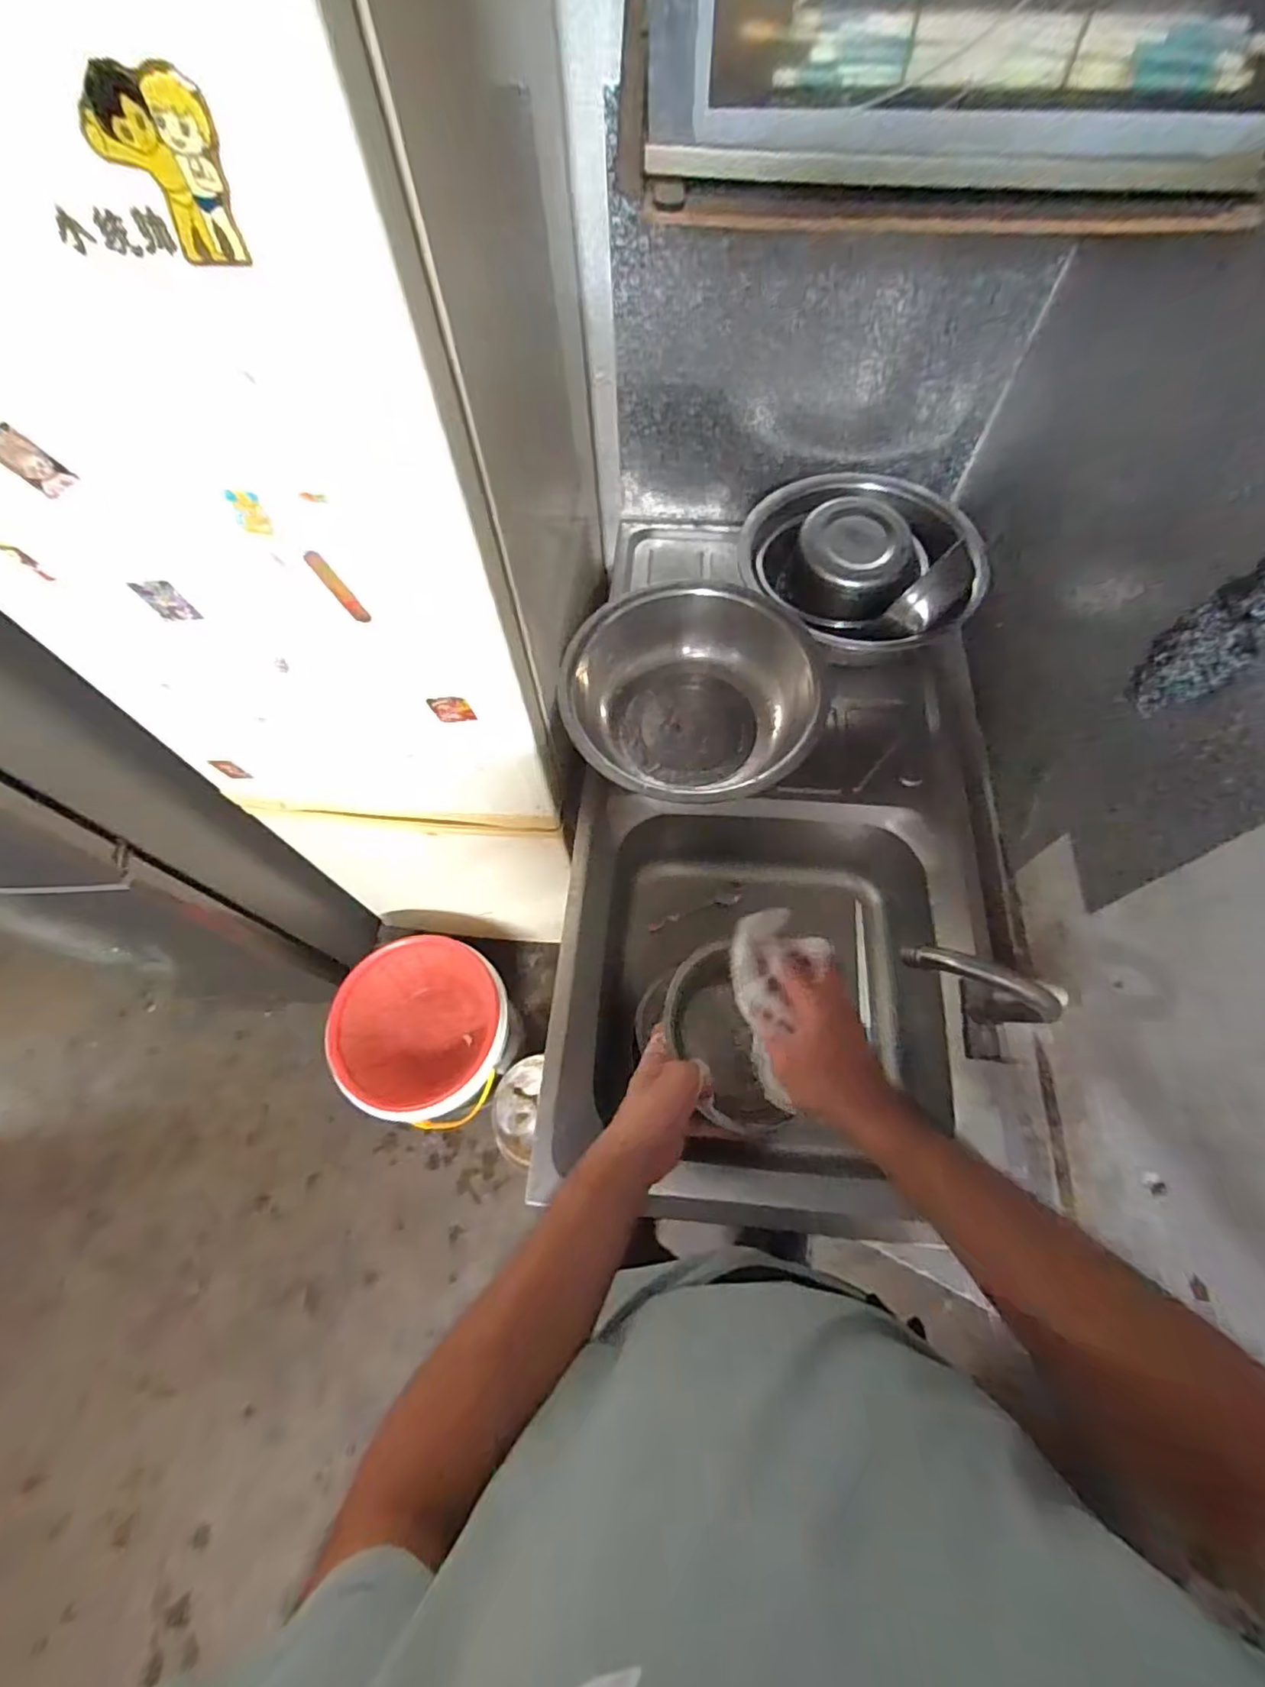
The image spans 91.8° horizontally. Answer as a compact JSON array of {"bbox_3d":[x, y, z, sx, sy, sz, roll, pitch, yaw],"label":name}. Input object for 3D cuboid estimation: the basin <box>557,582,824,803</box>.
[{"bbox_3d":[0.074,-0.183,0.819,0.322,0.139,0.298,-8,65,-2],"label":"basin"}]

